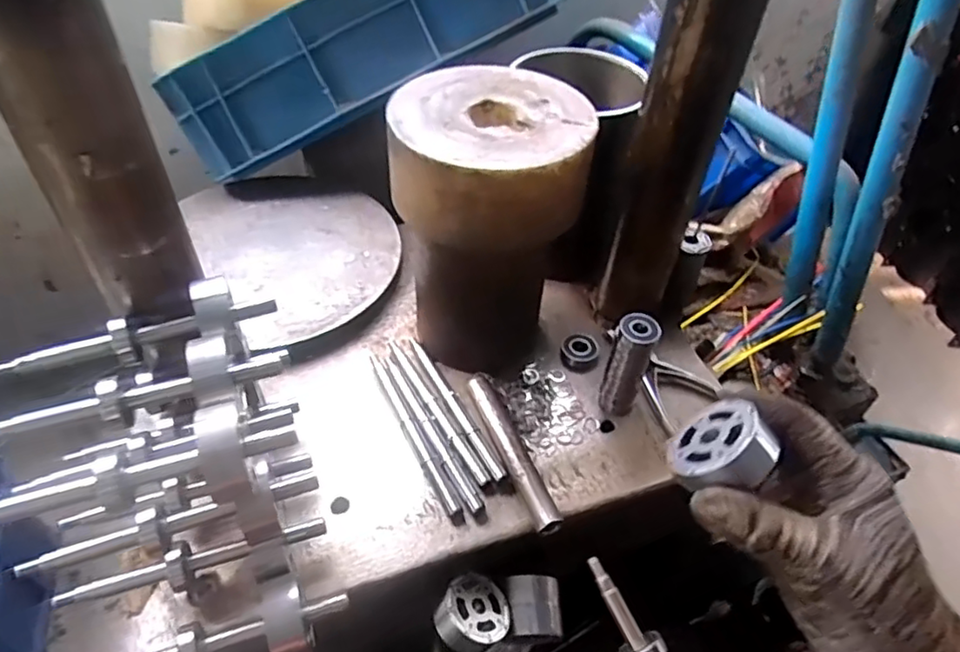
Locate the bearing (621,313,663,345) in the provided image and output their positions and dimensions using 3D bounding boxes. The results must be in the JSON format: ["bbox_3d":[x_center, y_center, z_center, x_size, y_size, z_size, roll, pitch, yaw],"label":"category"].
[{"bbox_3d":[0.124,0.002,0.483,0.028,0.006,0.030,2,46,-2],"label":"bearing"}]

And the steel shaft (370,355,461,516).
[{"bbox_3d":[-0.057,0.083,0.506,0.010,0.007,0.164,-20,51,-21],"label":"steel shaft"}]

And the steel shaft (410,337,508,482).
[{"bbox_3d":[-0.022,0.064,0.524,0.012,0.008,0.162,-20,51,-21],"label":"steel shaft"}]

